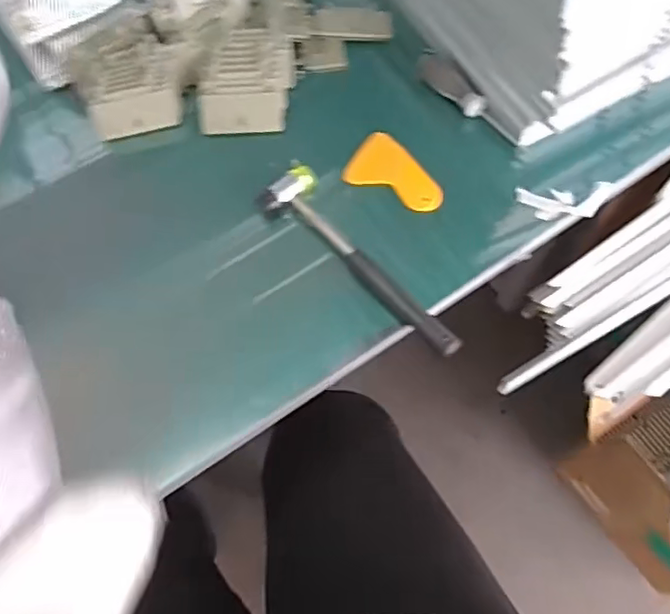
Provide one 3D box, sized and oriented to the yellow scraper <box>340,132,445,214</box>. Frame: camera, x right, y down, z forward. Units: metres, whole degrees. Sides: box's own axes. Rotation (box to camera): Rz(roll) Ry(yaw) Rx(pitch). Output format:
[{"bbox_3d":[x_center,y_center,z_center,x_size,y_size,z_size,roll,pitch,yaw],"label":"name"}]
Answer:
[{"bbox_3d":[0.068,-0.143,0.634,0.101,0.014,0.073,21,68,11],"label":"yellow scraper"}]

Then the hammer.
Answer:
[{"bbox_3d":[0.015,-0.040,0.580,0.064,0.027,0.246,-34,69,-13],"label":"hammer"}]

